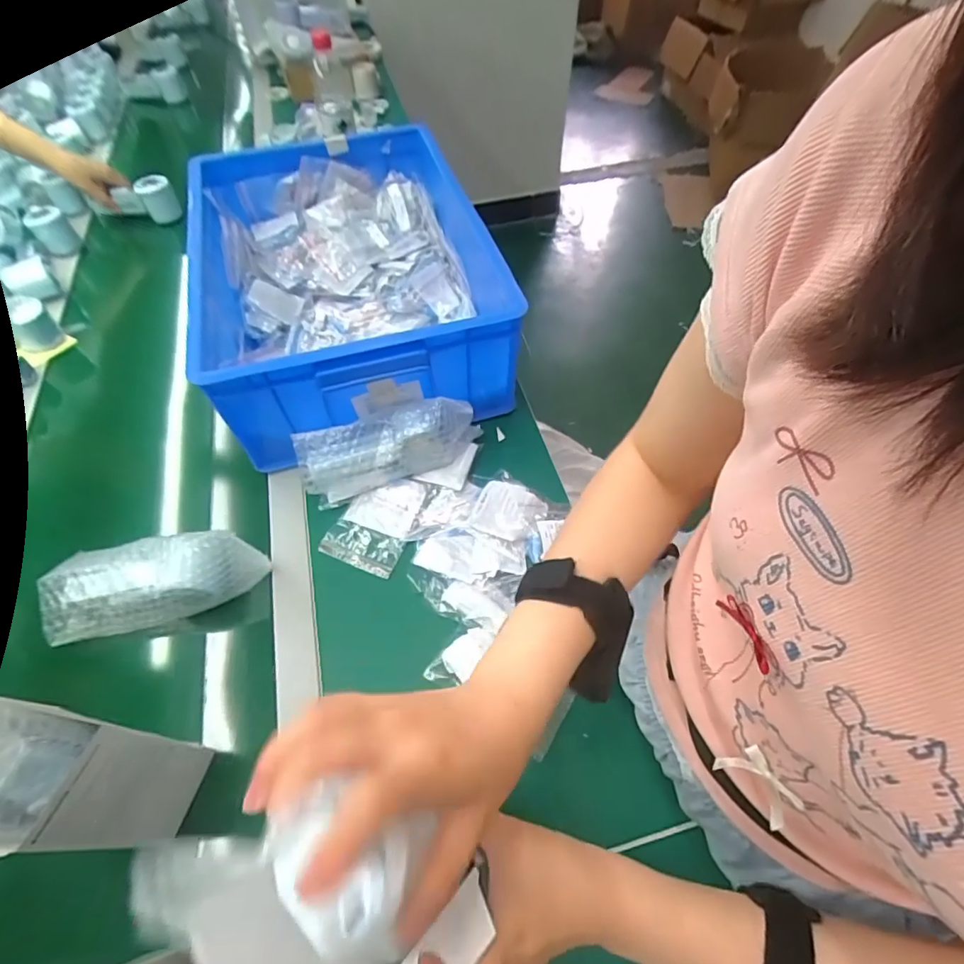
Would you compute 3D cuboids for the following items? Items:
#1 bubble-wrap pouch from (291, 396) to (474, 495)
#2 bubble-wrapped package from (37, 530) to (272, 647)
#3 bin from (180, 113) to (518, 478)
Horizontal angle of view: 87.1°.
[{"bbox_3d":[-0.106,-0.047,0.577,0.194,0.066,0.063,-16,58,-10],"label":"bubble-wrap pouch"},{"bbox_3d":[-0.329,0.091,0.495,0.200,0.076,0.084,-6,57,-3],"label":"bubble-wrapped package"},{"bbox_3d":[-0.174,-0.272,0.683,0.354,0.153,0.456,-16,58,-10],"label":"bin"}]

